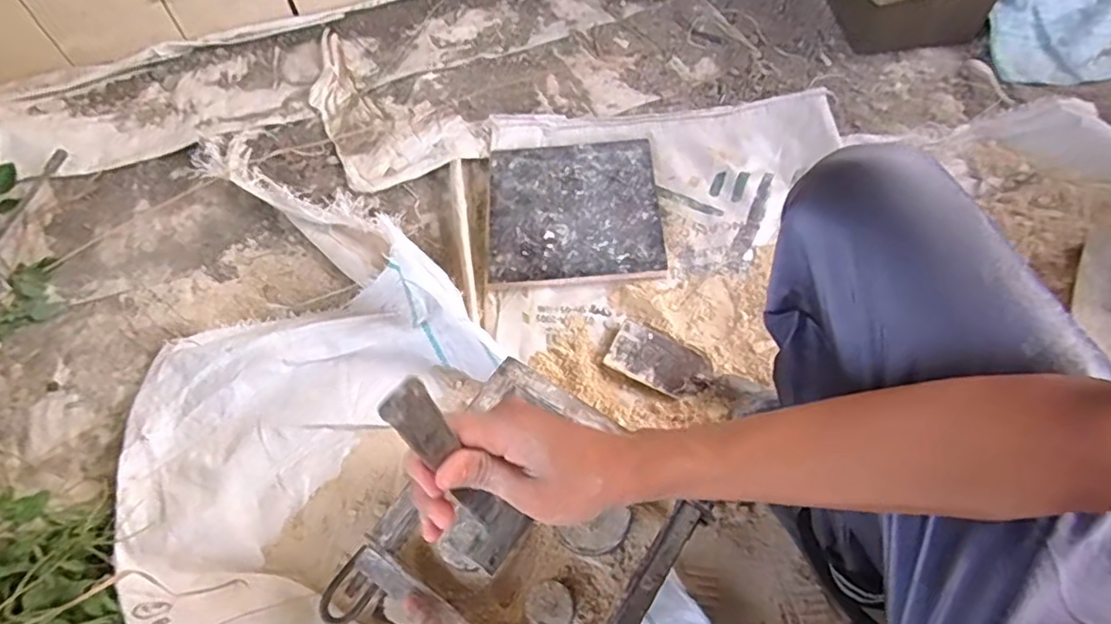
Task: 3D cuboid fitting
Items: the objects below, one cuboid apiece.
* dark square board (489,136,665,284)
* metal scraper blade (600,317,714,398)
[{"bbox_3d":[0.025,-0.153,0.901,0.247,0.011,0.246,-3,59,1],"label":"dark square board"},{"bbox_3d":[0.131,0.061,0.770,0.124,0.007,0.069,23,63,16],"label":"metal scraper blade"}]

